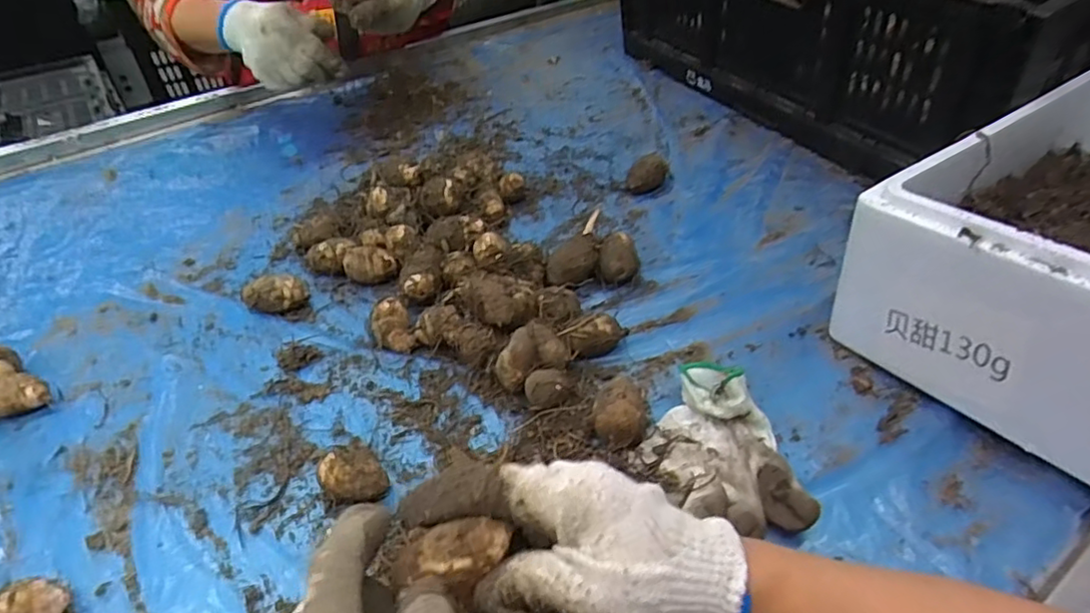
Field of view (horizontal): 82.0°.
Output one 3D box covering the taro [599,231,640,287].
[{"bbox_3d":[0.071,-0.043,0.609,0.035,0.037,0.046,1,43,3],"label":"taro"}]

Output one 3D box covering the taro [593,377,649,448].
[{"bbox_3d":[0.057,0.082,0.470,0.041,0.040,0.051,1,43,4],"label":"taro"}]

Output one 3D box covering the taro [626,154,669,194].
[{"bbox_3d":[0.120,-0.157,0.730,0.046,0.037,0.036,5,43,8],"label":"taro"}]

